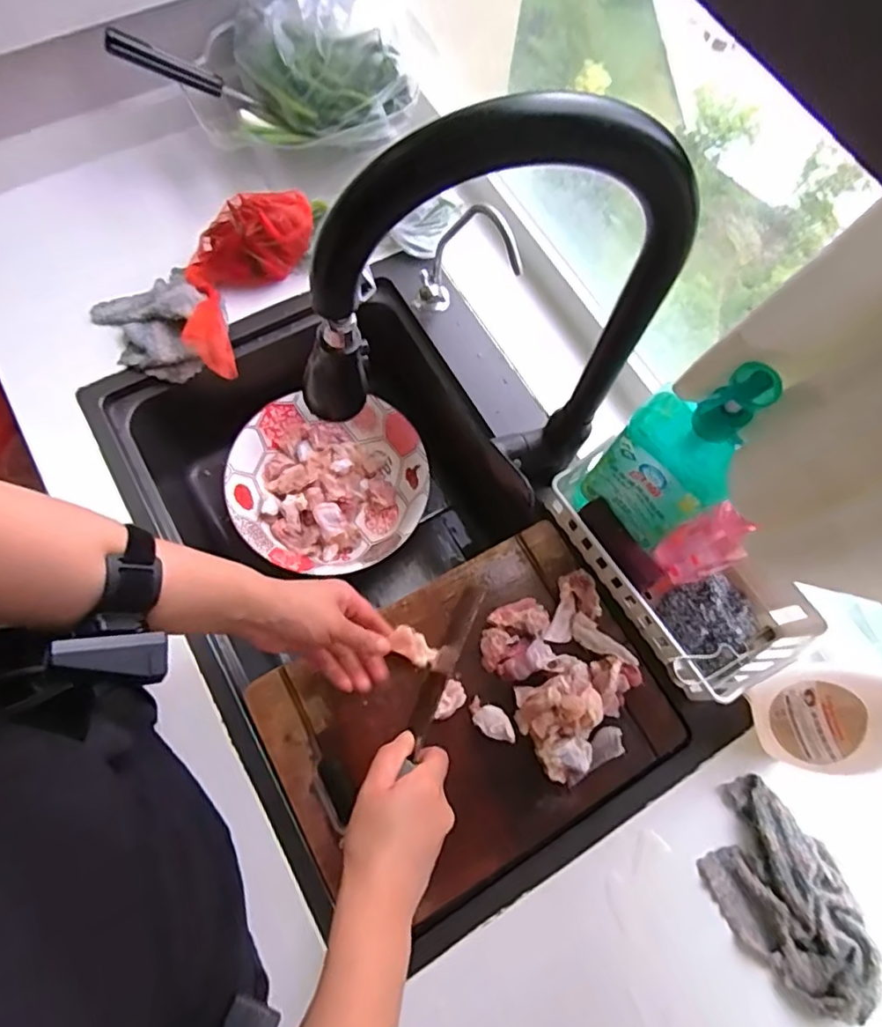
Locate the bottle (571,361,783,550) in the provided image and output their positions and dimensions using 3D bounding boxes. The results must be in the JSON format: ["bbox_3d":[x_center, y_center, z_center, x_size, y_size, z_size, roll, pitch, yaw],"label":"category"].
[{"bbox_3d":[0.192,-0.038,0.505,0.055,0.282,0.097,-32,77,-12],"label":"bottle"}]

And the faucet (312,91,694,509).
[{"bbox_3d":[0.029,-0.099,0.419,0.236,0.379,0.043,-9,73,-6],"label":"faucet"}]

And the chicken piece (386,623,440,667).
[{"bbox_3d":[-0.027,0.132,0.573,0.047,0.034,0.028,35,76,11],"label":"chicken piece"}]

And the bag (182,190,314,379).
[{"bbox_3d":[-0.251,-0.265,0.655,0.115,0.091,0.195,22,72,4],"label":"bag"}]

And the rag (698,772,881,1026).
[{"bbox_3d":[0.311,0.345,0.521,0.109,0.020,0.185,-24,75,-10],"label":"rag"}]

